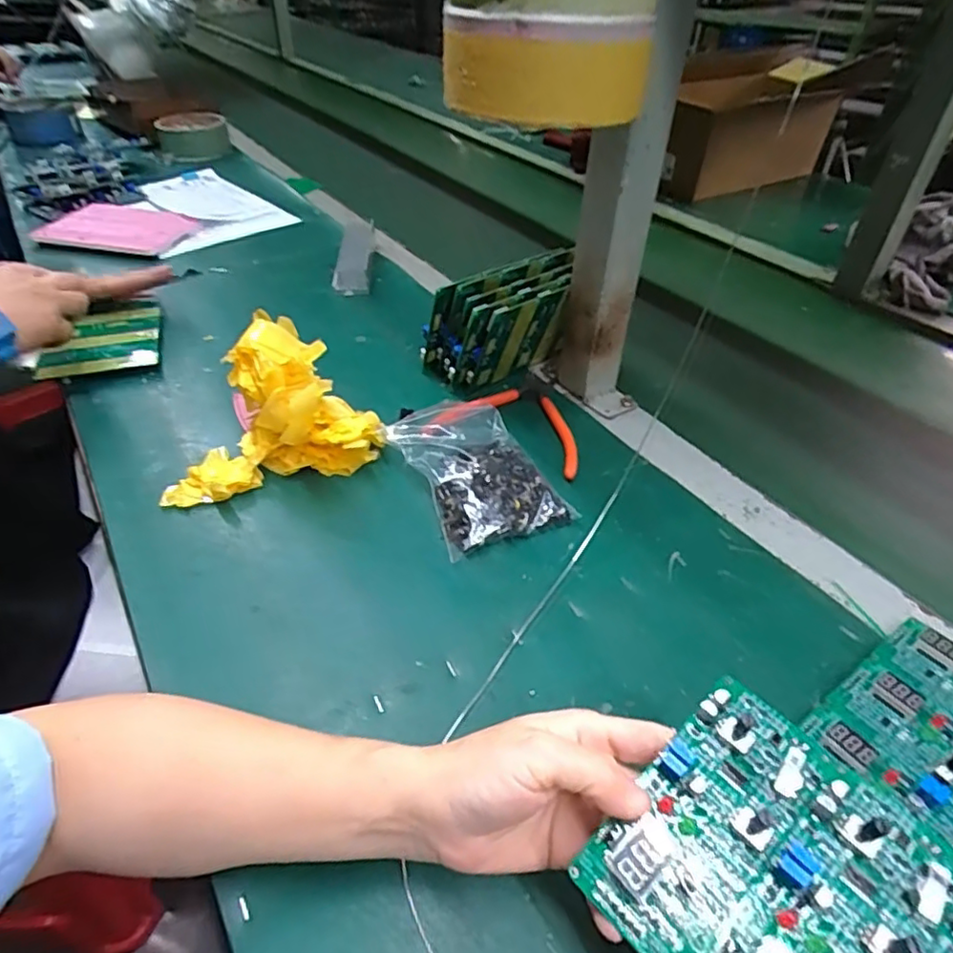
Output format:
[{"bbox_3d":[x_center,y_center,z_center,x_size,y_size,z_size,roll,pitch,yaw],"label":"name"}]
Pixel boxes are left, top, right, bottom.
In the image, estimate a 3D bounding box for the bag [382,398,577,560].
[{"bbox_3d":[-0.004,-0.008,0.494,0.096,0.028,0.152,-17,45,-20],"label":"bag"}]

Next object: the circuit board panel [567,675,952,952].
[{"bbox_3d":[0.124,0.159,0.217,0.102,0.025,0.146,-40,57,-22],"label":"circuit board panel"}]

